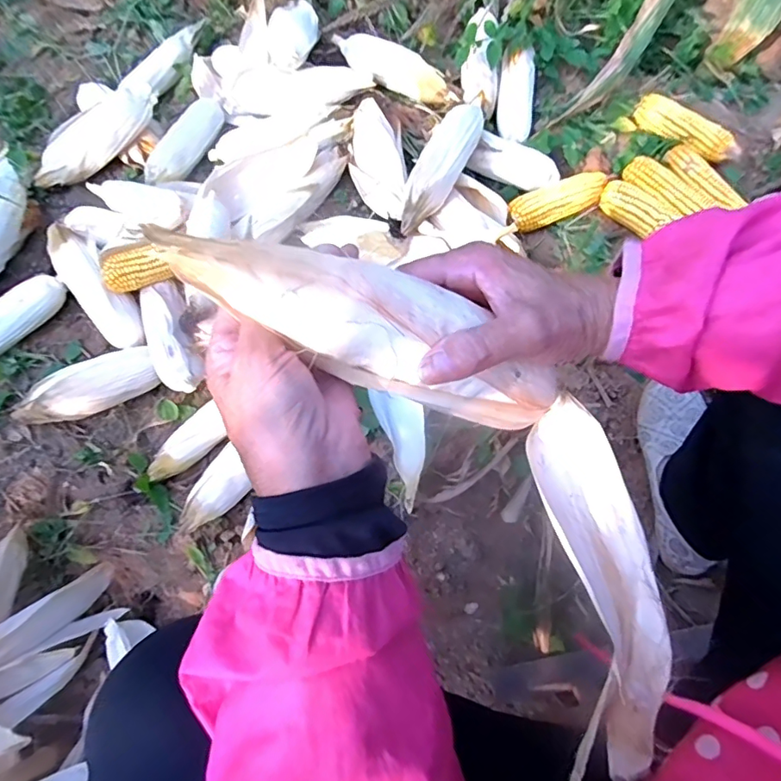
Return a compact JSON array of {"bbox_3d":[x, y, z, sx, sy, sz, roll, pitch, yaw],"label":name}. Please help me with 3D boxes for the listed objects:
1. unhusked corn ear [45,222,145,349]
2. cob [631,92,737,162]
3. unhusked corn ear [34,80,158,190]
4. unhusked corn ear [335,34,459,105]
[{"bbox_3d":[-0.435,-0.154,0.775,0.067,0.070,0.220,-37,77,-10],"label":"unhusked corn ear"},{"bbox_3d":[0.442,-0.389,0.781,0.159,0.039,0.052,34,76,10],"label":"cob"},{"bbox_3d":[-0.471,-0.401,0.831,0.244,0.047,0.059,-29,75,13],"label":"unhusked corn ear"},{"bbox_3d":[0.004,-0.521,0.842,0.248,0.060,0.051,41,77,11],"label":"unhusked corn ear"}]

